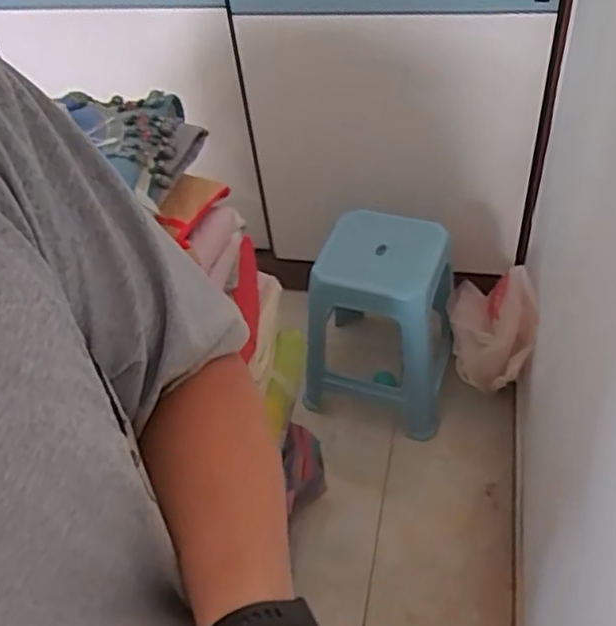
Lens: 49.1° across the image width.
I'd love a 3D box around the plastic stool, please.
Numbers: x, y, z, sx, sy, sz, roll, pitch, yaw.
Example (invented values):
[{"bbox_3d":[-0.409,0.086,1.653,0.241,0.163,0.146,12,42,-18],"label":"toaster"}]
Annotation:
[{"bbox_3d":[0.181,0.024,1.723,0.353,0.466,0.334,7,48,14],"label":"plastic stool"}]

